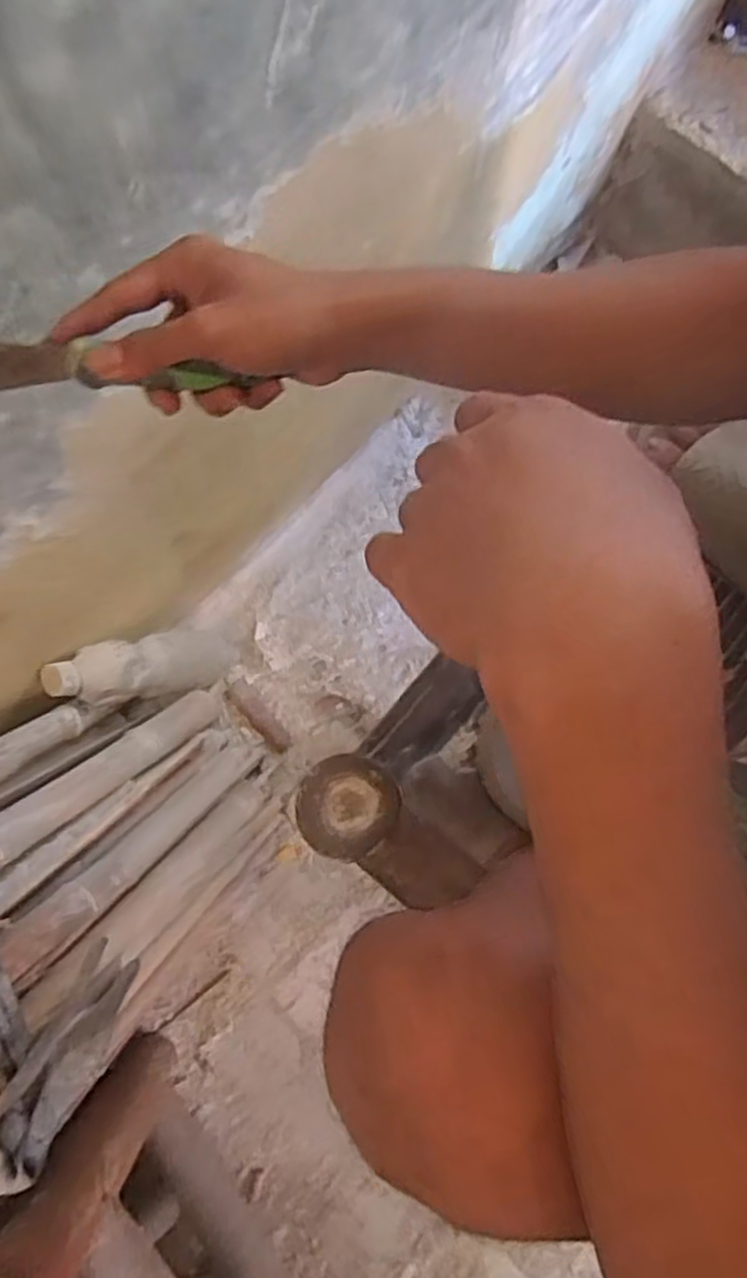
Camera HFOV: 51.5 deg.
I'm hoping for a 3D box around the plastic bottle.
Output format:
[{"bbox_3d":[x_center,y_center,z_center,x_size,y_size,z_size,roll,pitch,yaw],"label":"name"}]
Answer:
[{"bbox_3d":[-0.237,0.026,0.837,0.056,0.256,0.067,-30,79,31],"label":"plastic bottle"}]

